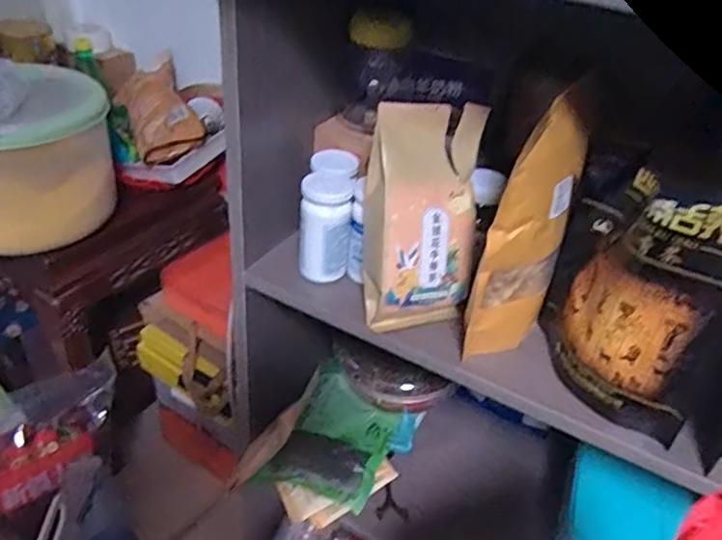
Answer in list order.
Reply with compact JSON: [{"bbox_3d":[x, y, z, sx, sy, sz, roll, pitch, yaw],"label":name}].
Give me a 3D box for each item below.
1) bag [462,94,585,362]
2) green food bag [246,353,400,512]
[{"bbox_3d":[0.143,-0.026,0.507,0.046,0.223,0.102,24,40,22],"label":"bag"},{"bbox_3d":[-0.032,0.228,0.821,0.146,0.035,0.173,7,54,25],"label":"green food bag"}]

